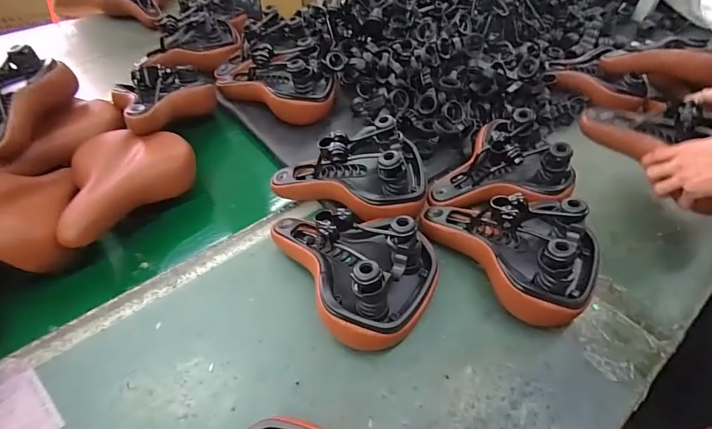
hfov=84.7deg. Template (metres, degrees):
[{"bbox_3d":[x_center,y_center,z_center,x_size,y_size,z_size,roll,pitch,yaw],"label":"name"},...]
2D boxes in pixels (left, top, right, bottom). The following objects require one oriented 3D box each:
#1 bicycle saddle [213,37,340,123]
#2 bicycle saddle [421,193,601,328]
[{"bbox_3d":[-0.178,-0.281,0.817,0.272,0.115,0.168,9,48,6],"label":"bicycle saddle"},{"bbox_3d":[0.218,0.035,0.563,0.249,0.121,0.159,30,53,23],"label":"bicycle saddle"}]

